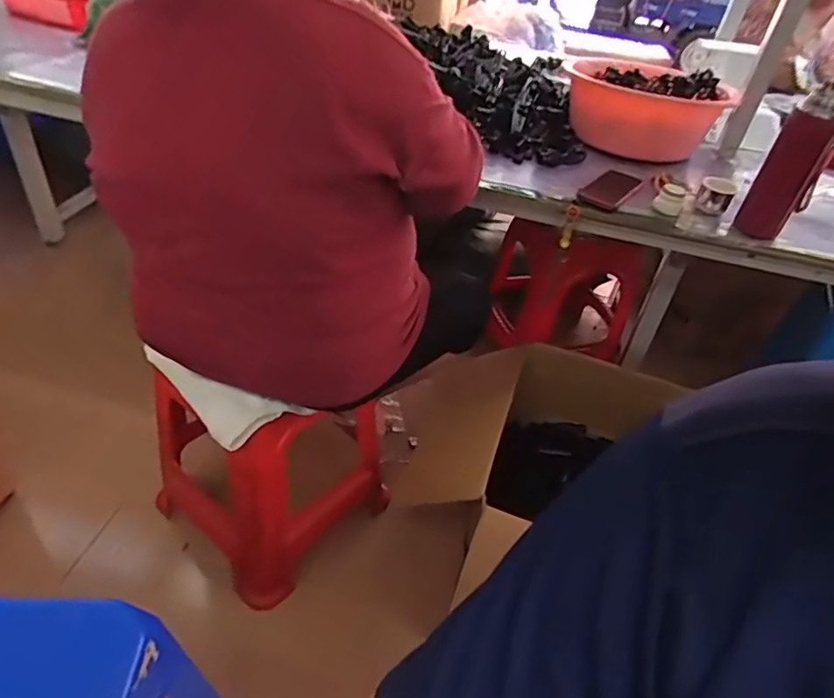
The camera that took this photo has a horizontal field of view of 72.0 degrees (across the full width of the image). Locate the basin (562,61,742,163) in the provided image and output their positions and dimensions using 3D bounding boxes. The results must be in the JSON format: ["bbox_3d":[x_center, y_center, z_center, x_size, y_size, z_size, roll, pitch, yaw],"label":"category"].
[{"bbox_3d":[0.463,-0.481,1.155,0.308,0.131,0.342,27,44,21],"label":"basin"}]

